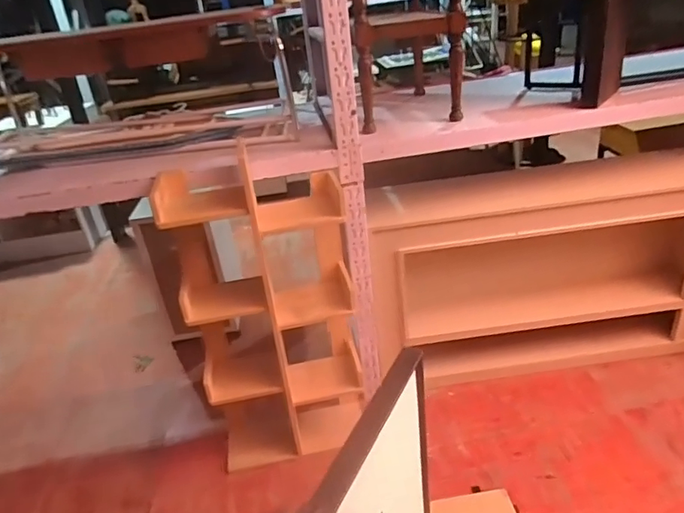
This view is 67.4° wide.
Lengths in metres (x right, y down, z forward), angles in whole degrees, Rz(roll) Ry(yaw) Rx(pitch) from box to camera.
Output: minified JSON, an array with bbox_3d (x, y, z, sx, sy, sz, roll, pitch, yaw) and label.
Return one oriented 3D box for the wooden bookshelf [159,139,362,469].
[{"bbox_3d":[-0.251,0.198,1.828,0.591,1.026,0.366,-17,30,-18],"label":"wooden bookshelf"}]

